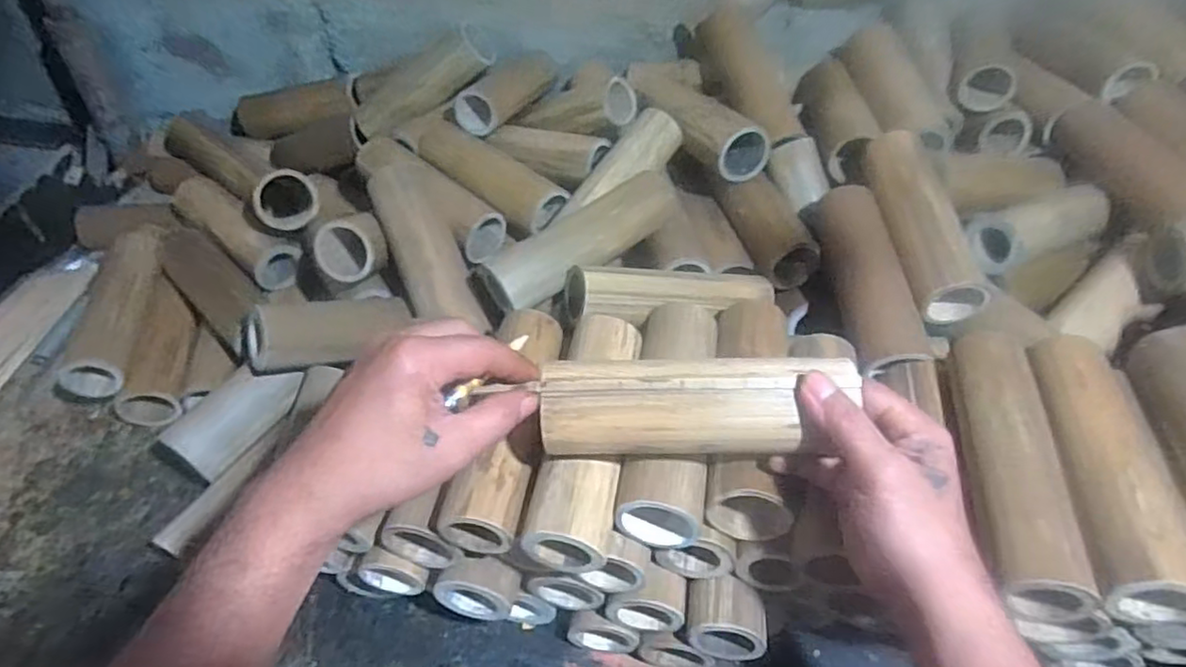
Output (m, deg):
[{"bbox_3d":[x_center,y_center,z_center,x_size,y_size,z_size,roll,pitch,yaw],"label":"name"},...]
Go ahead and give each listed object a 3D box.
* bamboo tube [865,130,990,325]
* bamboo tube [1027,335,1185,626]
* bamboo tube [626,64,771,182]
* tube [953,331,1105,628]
[{"bbox_3d":[0.270,-0.096,0.545,0.047,0.056,0.180,-3,60,-6],"label":"bamboo tube"},{"bbox_3d":[0.312,0.079,0.407,0.050,0.055,0.178,5,45,3],"label":"bamboo tube"},{"bbox_3d":[0.099,-0.219,0.660,0.057,0.046,0.177,-22,50,-23],"label":"bamboo tube"},{"bbox_3d":[0.256,0.074,0.399,0.042,0.051,0.178,8,45,6],"label":"tube"}]

